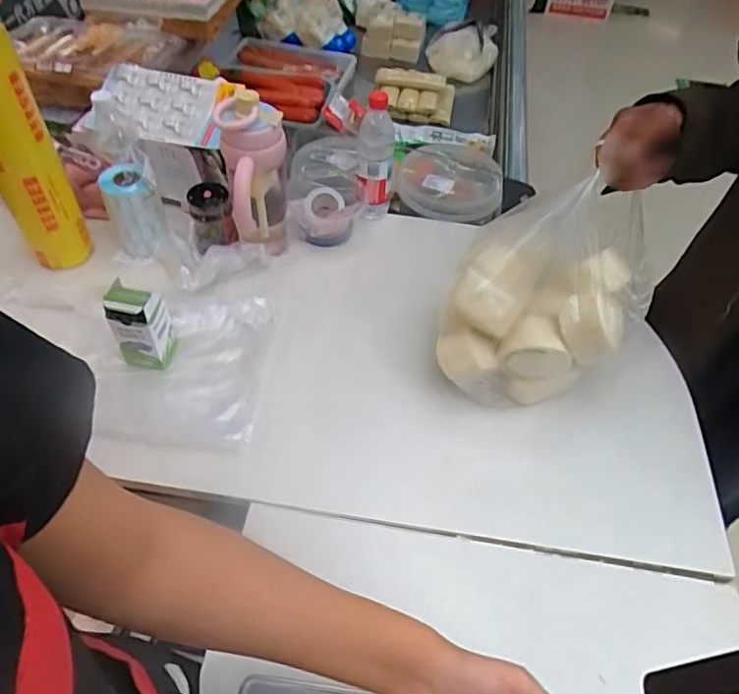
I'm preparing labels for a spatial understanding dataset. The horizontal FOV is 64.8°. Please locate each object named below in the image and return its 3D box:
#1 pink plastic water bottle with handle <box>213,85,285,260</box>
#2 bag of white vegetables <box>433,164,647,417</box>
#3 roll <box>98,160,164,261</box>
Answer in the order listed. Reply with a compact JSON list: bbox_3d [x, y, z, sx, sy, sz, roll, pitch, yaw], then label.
[{"bbox_3d":[-0.179,-0.262,0.913,0.096,0.249,0.088,-7,52,-9],"label":"pink plastic water bottle with handle"},{"bbox_3d":[0.233,-0.060,0.786,0.250,0.254,0.183,7,51,2],"label":"bag of white vegetables"},{"bbox_3d":[-0.387,-0.223,0.959,0.080,0.131,0.096,-17,54,-17],"label":"roll"}]

